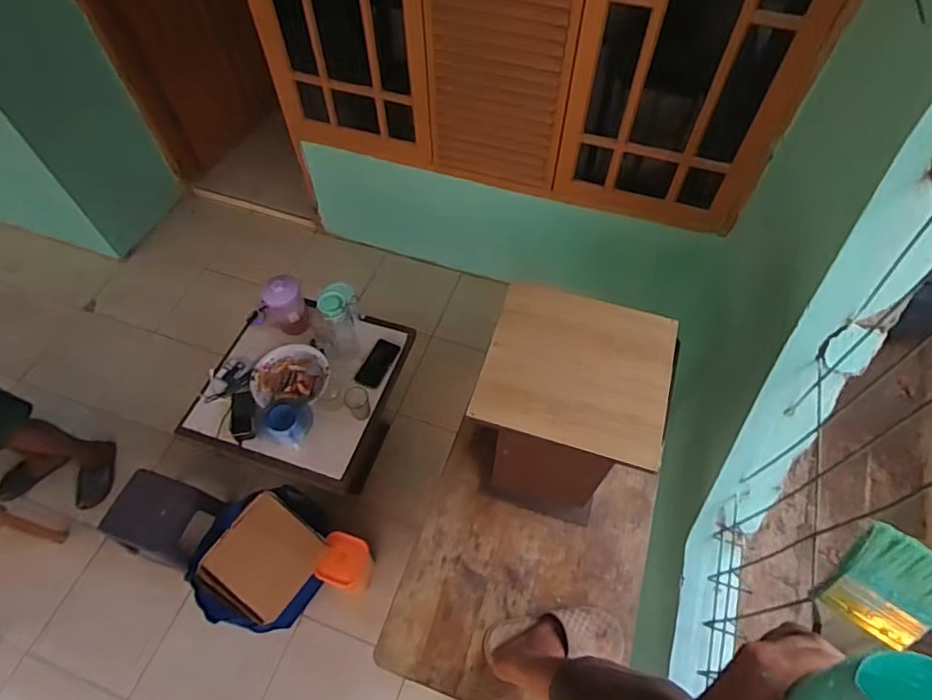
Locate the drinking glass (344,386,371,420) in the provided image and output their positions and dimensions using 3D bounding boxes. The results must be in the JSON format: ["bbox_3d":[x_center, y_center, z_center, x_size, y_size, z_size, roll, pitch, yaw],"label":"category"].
[{"bbox_3d":[-0.307,0.159,1.525,0.073,0.099,0.065,-20,59,-12],"label":"drinking glass"}]

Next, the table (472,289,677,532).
[{"bbox_3d":[0.200,0.140,1.120,0.309,0.437,0.292,16,59,10],"label":"table"}]

